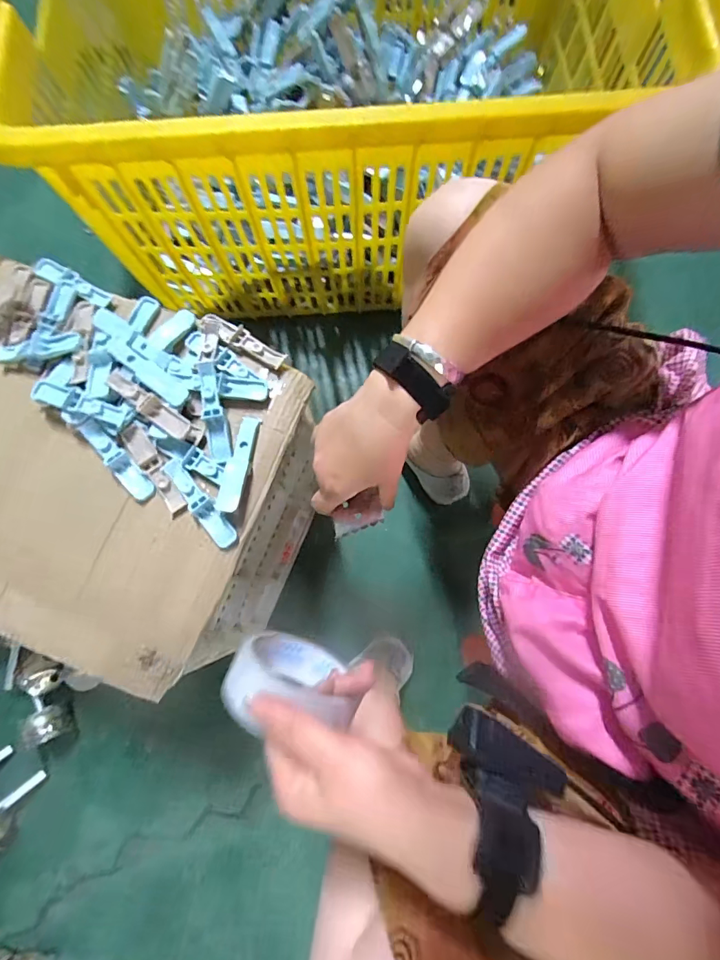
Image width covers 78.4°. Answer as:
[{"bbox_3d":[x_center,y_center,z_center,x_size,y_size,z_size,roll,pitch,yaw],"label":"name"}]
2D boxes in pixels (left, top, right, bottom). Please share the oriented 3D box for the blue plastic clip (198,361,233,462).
[{"bbox_3d":[-0.144,-0.067,0.431,0.021,0.021,0.096,-12,78,-2],"label":"blue plastic clip"}]

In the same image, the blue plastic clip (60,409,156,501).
[{"bbox_3d":[-0.244,-0.026,0.430,0.020,0.022,0.112,-43,81,-8],"label":"blue plastic clip"}]

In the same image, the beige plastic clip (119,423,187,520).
[{"bbox_3d":[-0.200,-0.012,0.429,0.022,0.008,0.105,-36,80,-7],"label":"beige plastic clip"}]

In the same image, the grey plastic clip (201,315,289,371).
[{"bbox_3d":[-0.121,-0.146,0.460,0.096,0.011,0.021,31,80,7],"label":"grey plastic clip"}]

